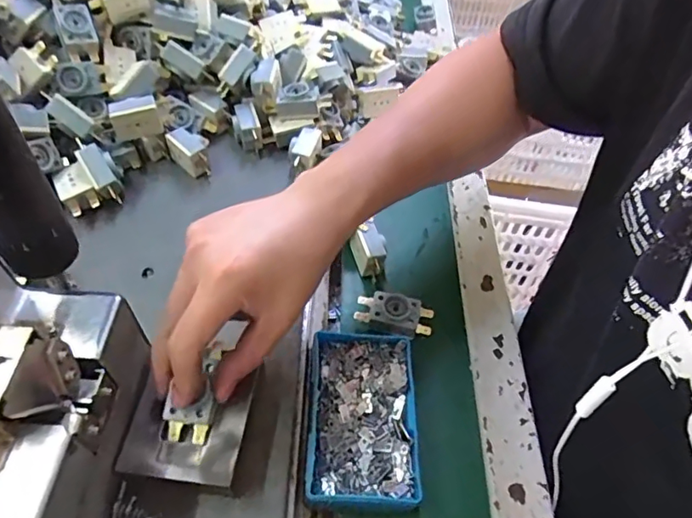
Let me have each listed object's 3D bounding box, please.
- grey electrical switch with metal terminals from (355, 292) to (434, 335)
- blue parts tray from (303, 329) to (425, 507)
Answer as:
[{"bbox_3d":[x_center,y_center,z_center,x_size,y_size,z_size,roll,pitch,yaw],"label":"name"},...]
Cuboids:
[{"bbox_3d":[0.038,0.044,0.415,0.059,0.025,0.026,12,52,5],"label":"grey electrical switch with metal terminals"},{"bbox_3d":[0.011,0.107,0.357,0.070,0.031,0.116,2,52,-2],"label":"blue parts tray"}]

